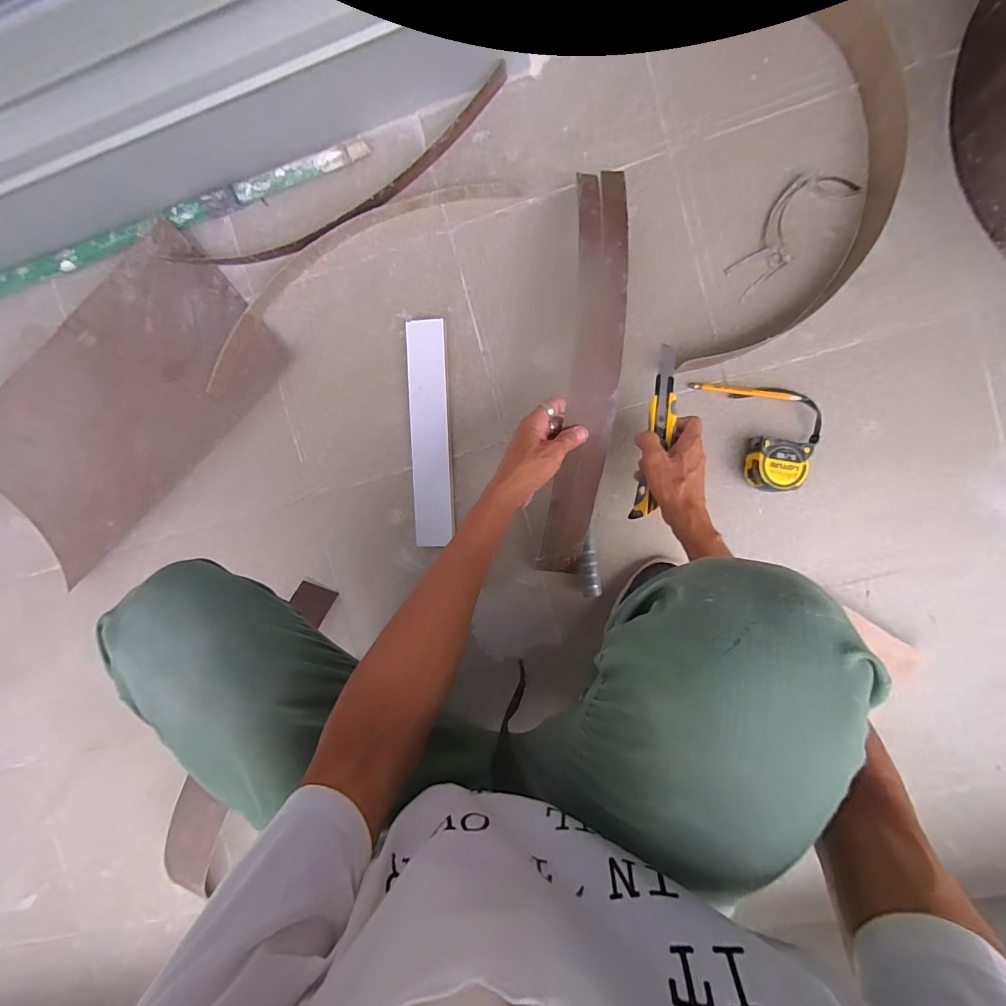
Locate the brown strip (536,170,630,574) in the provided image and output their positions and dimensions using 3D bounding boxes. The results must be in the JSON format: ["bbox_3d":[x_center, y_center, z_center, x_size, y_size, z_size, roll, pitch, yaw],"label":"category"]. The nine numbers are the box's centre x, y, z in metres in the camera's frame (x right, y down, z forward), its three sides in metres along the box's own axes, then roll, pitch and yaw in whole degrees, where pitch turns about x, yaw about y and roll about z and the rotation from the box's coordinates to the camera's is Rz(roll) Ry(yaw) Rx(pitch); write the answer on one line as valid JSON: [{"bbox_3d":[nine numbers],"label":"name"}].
[{"bbox_3d":[0.106,-0.149,0.543,0.068,0.078,0.486,6,103,5],"label":"brown strip"}]

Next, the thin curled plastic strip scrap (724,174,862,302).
[{"bbox_3d":[0.359,-0.352,0.548,0.069,0.008,0.181,45,97,1],"label":"thin curled plastic strip scrap"}]

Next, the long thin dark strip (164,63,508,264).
[{"bbox_3d":[-0.225,-0.422,0.595,0.521,0.025,0.084,-23,92,7],"label":"long thin dark strip"}]

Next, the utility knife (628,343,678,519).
[{"bbox_3d":[0.184,-0.079,0.510,0.028,0.017,0.203,8,100,5],"label":"utility knife"}]

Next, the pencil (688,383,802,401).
[{"bbox_3d":[0.314,-0.146,0.562,0.135,0.009,0.009,9,95,5],"label":"pencil"}]

